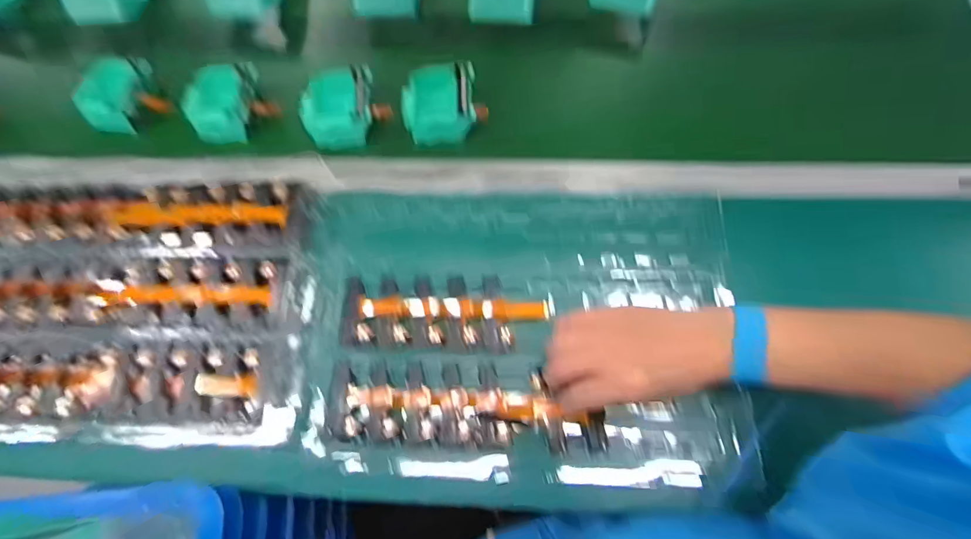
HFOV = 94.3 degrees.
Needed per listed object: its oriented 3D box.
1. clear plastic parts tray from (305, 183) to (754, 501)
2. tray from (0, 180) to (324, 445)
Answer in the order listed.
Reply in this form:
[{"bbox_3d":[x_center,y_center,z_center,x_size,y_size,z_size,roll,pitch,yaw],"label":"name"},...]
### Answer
[{"bbox_3d":[0.030,0.054,0.419,0.387,0.030,0.270,2,69,3],"label":"clear plastic parts tray"},{"bbox_3d":[-0.351,0.027,0.420,0.372,0.023,0.241,0,69,3],"label":"tray"}]

